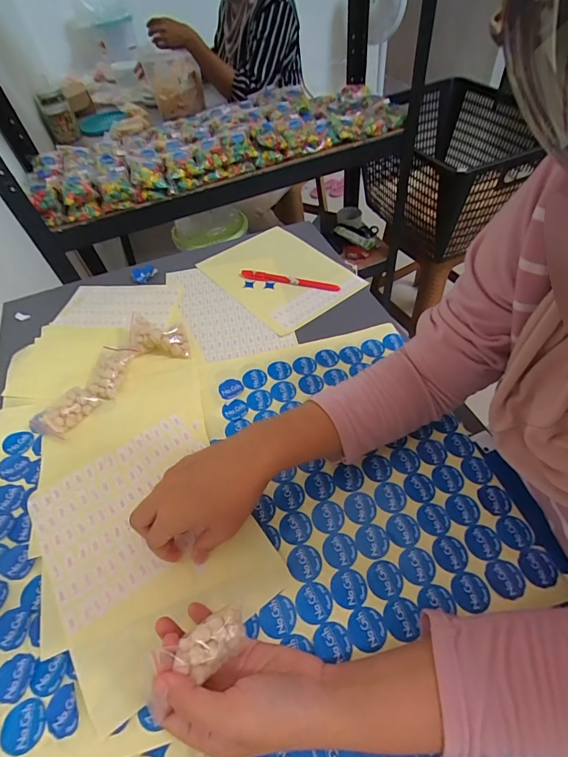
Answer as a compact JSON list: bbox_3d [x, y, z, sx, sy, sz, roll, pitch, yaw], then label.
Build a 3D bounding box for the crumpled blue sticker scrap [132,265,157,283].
[{"bbox_3d":[-0.213,-0.161,0.570,0.026,0.007,0.034,30,59,24],"label":"crumpled blue sticker scrap"}]

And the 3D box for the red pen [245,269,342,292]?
[{"bbox_3d":[0.008,-0.143,0.543,0.143,0.006,0.016,10,53,10],"label":"red pen"}]

